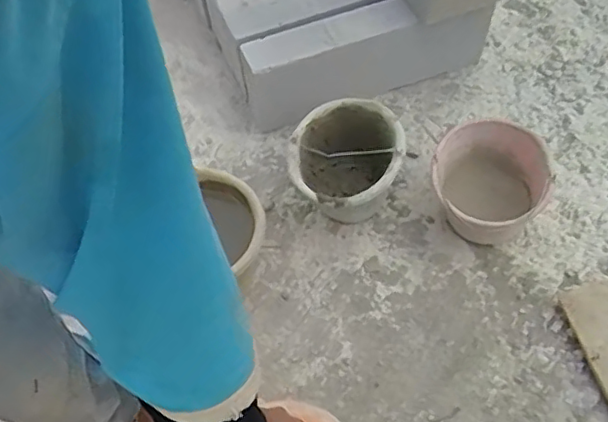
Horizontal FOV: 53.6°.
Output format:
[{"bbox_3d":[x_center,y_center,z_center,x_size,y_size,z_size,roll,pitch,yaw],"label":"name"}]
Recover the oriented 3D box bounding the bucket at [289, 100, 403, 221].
[{"bbox_3d":[0.088,-0.087,1.268,0.216,0.182,0.258,3,58,6],"label":"bucket"}]

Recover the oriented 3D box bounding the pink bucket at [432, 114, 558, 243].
[{"bbox_3d":[0.369,-0.043,1.228,0.212,0.173,0.244,11,59,10],"label":"pink bucket"}]

